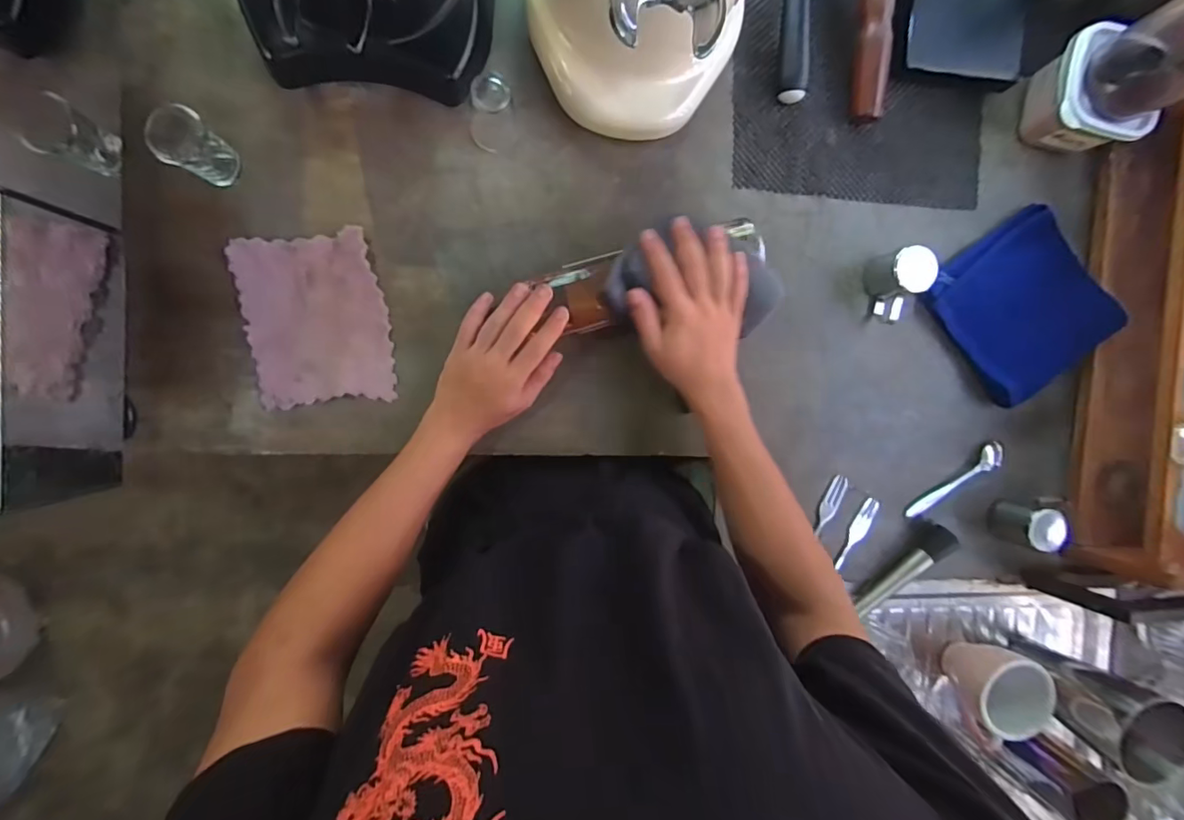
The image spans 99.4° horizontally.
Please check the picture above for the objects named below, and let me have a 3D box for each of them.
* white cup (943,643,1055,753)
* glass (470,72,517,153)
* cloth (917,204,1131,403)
[{"bbox_3d":[0.453,0.321,0.573,0.074,0.082,0.100,40,89,-8],"label":"white cup"},{"bbox_3d":[-0.094,-0.277,0.468,0.043,0.055,0.047,-1,94,-7],"label":"glass"},{"bbox_3d":[0.481,-0.115,0.560,0.167,0.038,0.178,-37,97,-3],"label":"cloth"}]

